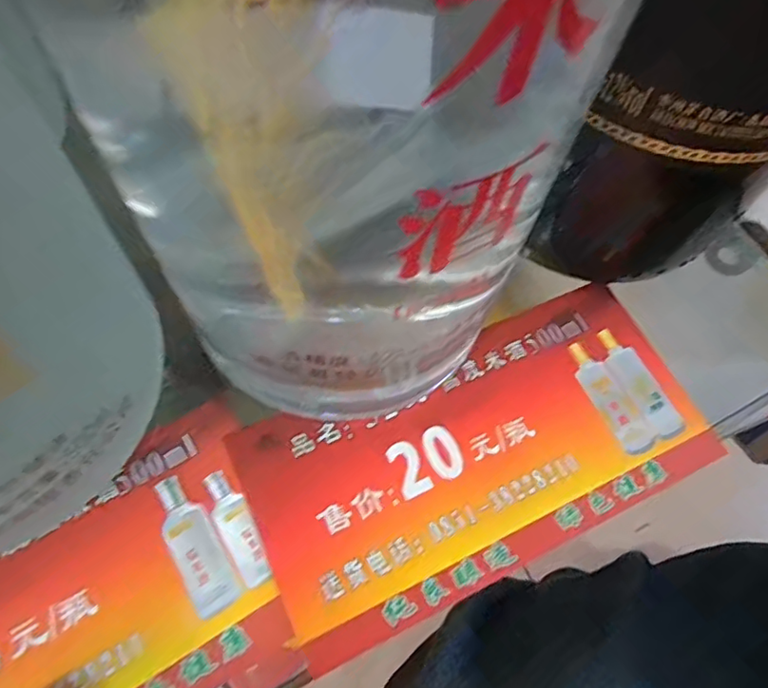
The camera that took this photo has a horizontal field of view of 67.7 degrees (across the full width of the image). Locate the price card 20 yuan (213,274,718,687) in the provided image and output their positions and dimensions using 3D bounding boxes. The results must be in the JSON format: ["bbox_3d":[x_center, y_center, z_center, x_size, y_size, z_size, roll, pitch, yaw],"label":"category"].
[{"bbox_3d":[0.022,0.022,0.124,0.099,0.004,0.048,-22,69,-13],"label":"price card 20 yuan"}]

